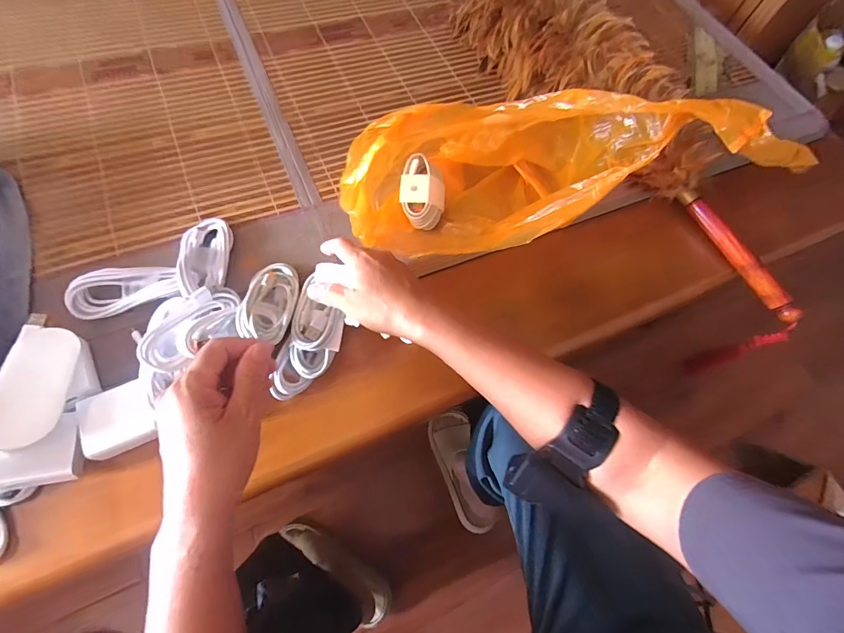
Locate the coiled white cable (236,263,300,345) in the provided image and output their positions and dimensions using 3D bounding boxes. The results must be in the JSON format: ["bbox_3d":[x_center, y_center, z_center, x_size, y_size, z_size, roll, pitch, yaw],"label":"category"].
[{"bbox_3d":[-0.151,-0.021,0.386,0.045,0.030,0.118,-2,40,-4],"label":"coiled white cable"}]

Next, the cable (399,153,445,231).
[{"bbox_3d":[0.001,-0.155,0.474,0.056,0.027,0.090,6,66,-4],"label":"cable"}]

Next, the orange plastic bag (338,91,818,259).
[{"bbox_3d":[0.133,-0.158,0.423,0.392,0.148,0.172,-5,62,28],"label":"orange plastic bag"}]

